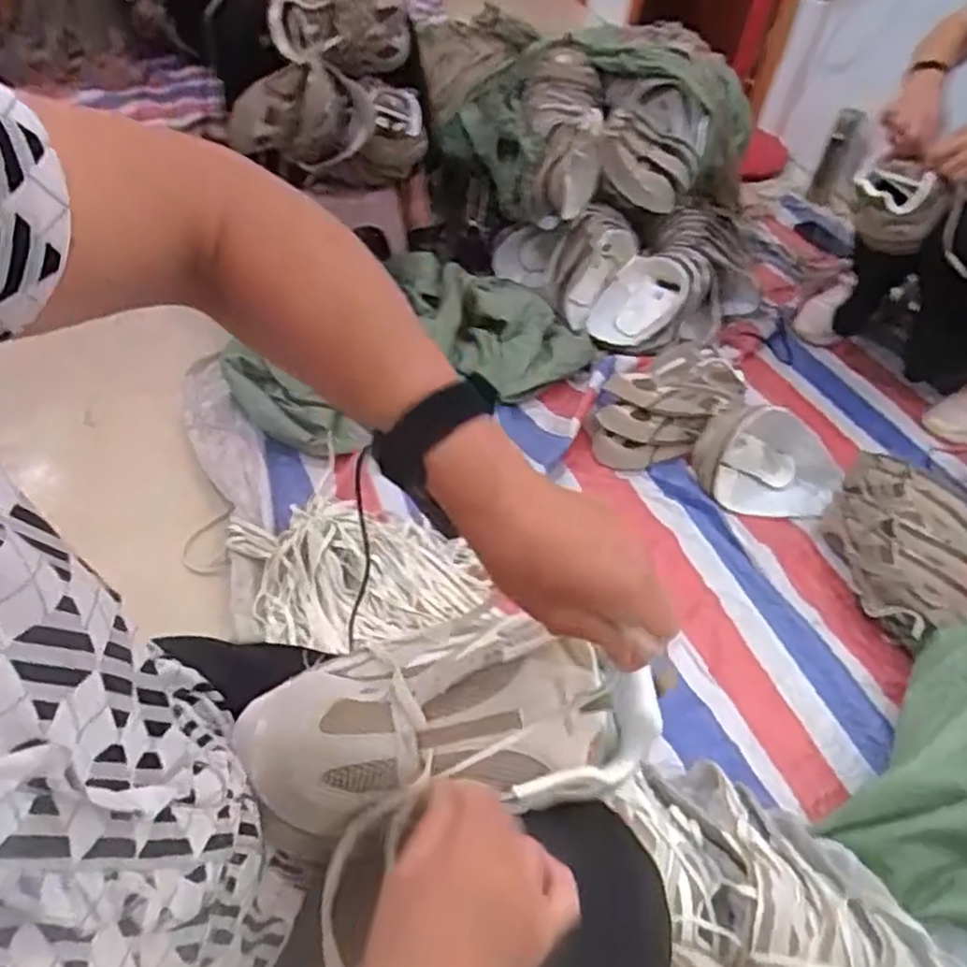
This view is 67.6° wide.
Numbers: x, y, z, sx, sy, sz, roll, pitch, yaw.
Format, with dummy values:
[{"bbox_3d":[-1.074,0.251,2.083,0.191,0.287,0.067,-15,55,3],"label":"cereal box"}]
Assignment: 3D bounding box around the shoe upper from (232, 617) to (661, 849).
[{"bbox_3d":[-0.018,0.140,0.453,0.252,0.070,0.123,-5,48,-6],"label":"shoe upper"}]

